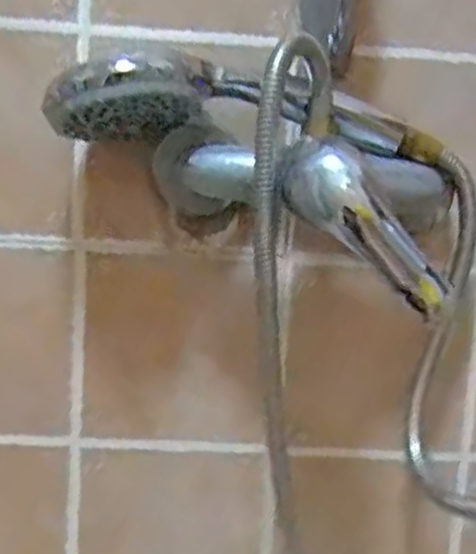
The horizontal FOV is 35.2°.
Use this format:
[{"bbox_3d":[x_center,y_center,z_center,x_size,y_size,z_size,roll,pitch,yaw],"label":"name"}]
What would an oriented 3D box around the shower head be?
[{"bbox_3d":[-0.005,-0.111,0.488,0.228,0.050,0.065,1,8,-19],"label":"shower head"}]

